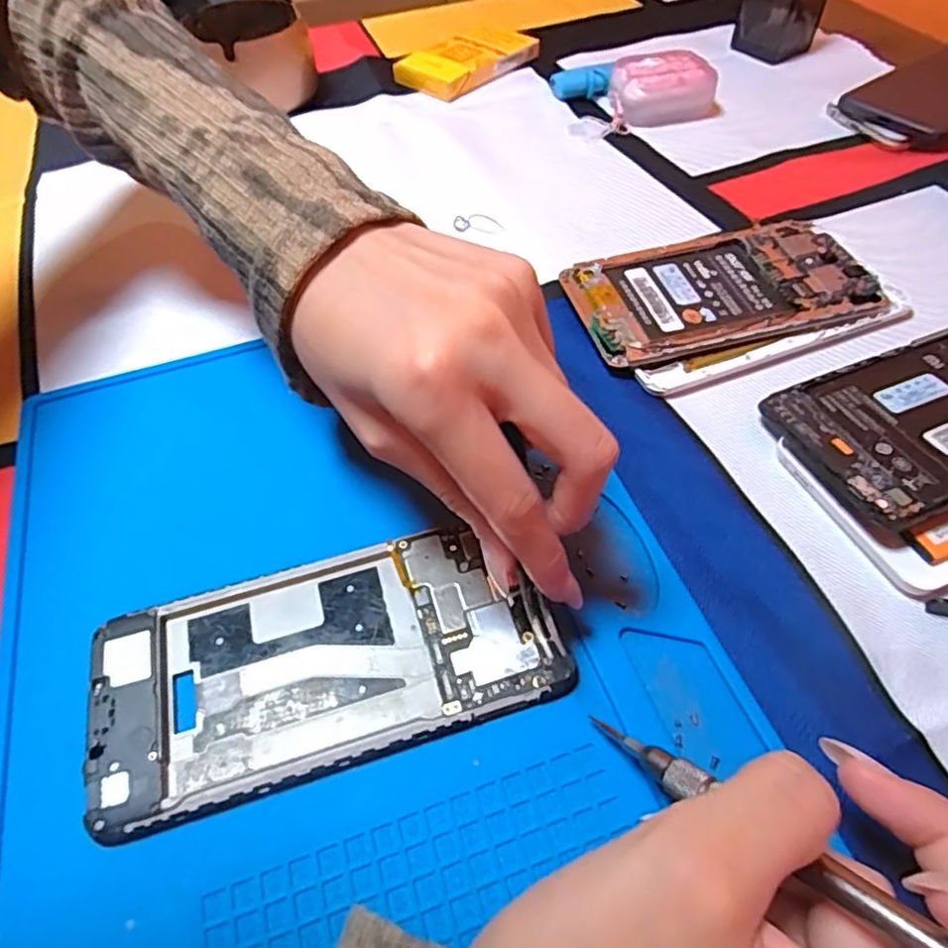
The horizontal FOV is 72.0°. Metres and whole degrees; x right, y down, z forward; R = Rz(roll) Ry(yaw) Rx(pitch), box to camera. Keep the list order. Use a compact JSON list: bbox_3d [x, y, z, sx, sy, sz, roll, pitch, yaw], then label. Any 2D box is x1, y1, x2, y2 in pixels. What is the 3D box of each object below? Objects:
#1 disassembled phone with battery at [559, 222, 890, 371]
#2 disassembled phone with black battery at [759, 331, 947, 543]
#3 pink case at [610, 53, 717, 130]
[{"bbox_3d":[0.117,-0.088,0.317,0.139,0.015,0.071,-15,53,-8],"label":"disassembled phone with battery"},{"bbox_3d":[0.198,-0.027,0.264,0.146,0.014,0.072,-20,54,-11],"label":"disassembled phone with black battery"},{"bbox_3d":[0.126,-0.258,0.439,0.063,0.030,0.039,-11,53,-5],"label":"pink case"}]

